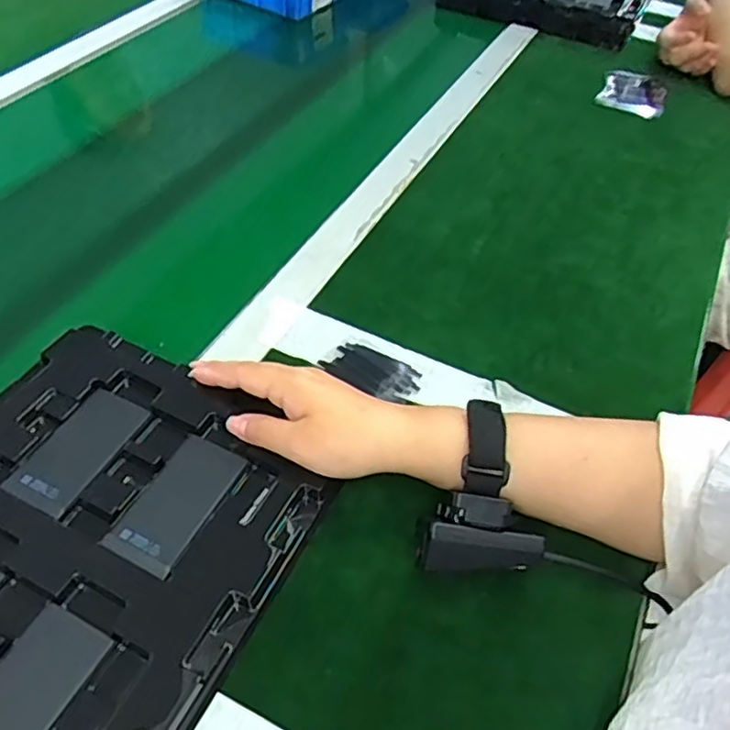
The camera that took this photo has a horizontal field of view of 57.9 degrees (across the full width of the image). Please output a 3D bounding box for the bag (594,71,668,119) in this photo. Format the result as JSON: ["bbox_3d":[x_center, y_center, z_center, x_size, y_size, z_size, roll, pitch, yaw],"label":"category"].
[{"bbox_3d":[0.357,-0.360,0.880,0.083,0.009,0.118,21,50,15],"label":"bag"}]

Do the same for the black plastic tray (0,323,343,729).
[{"bbox_3d":[-0.165,0.104,0.363,0.218,0.017,0.264,22,50,16],"label":"black plastic tray"}]

